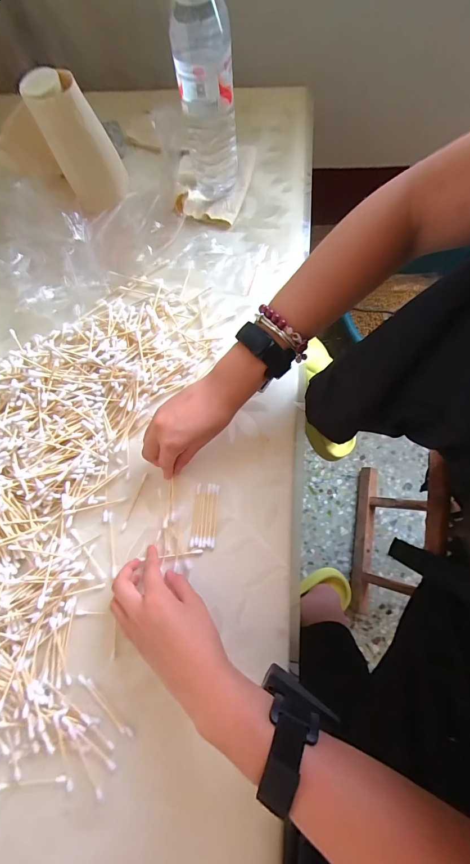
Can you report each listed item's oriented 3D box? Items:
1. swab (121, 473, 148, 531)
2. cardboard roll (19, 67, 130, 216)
[{"bbox_3d":[-0.116,0.080,0.372,0.005,0.004,0.068,18,77,5],"label":"swab"},{"bbox_3d":[-0.197,-0.370,0.415,0.080,0.125,0.046,-20,76,-3],"label":"cardboard roll"}]

